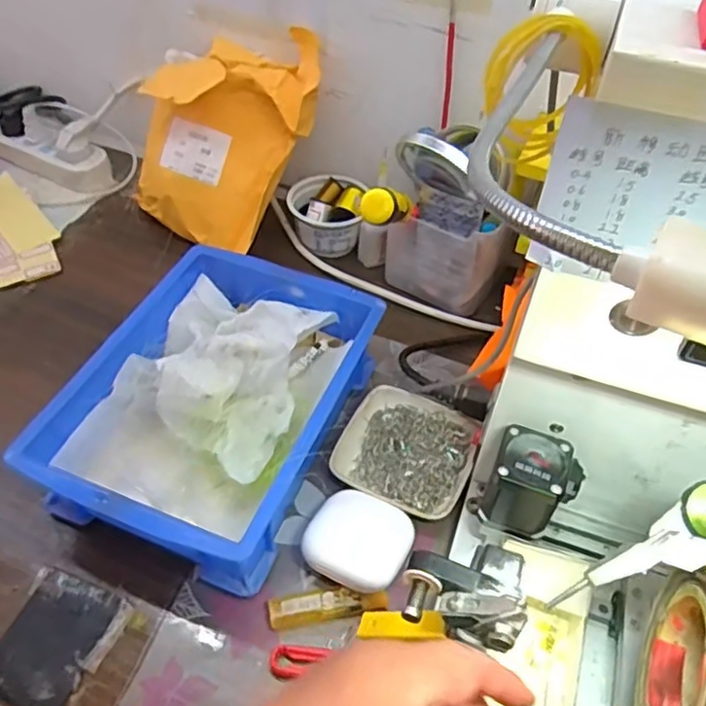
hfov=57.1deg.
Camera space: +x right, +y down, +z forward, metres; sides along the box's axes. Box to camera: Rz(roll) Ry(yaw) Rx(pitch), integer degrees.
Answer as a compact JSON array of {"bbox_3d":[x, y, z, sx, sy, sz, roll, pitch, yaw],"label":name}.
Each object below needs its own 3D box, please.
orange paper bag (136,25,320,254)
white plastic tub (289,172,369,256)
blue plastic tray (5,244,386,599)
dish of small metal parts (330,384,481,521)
[{"bbox_3d":[-0.130,-0.210,0.621,0.162,0.216,0.052,23,19,7],"label":"orange paper bag"},{"bbox_3d":[-0.026,-0.138,0.665,0.074,0.055,0.071,1,49,-2],"label":"white plastic tub"},{"bbox_3d":[-0.100,0.033,0.495,0.179,0.073,0.245,18,51,14],"label":"blue plastic tray"},{"bbox_3d":[0.041,0.076,0.497,0.097,0.019,0.095,23,52,16],"label":"dish of small metal parts"}]

